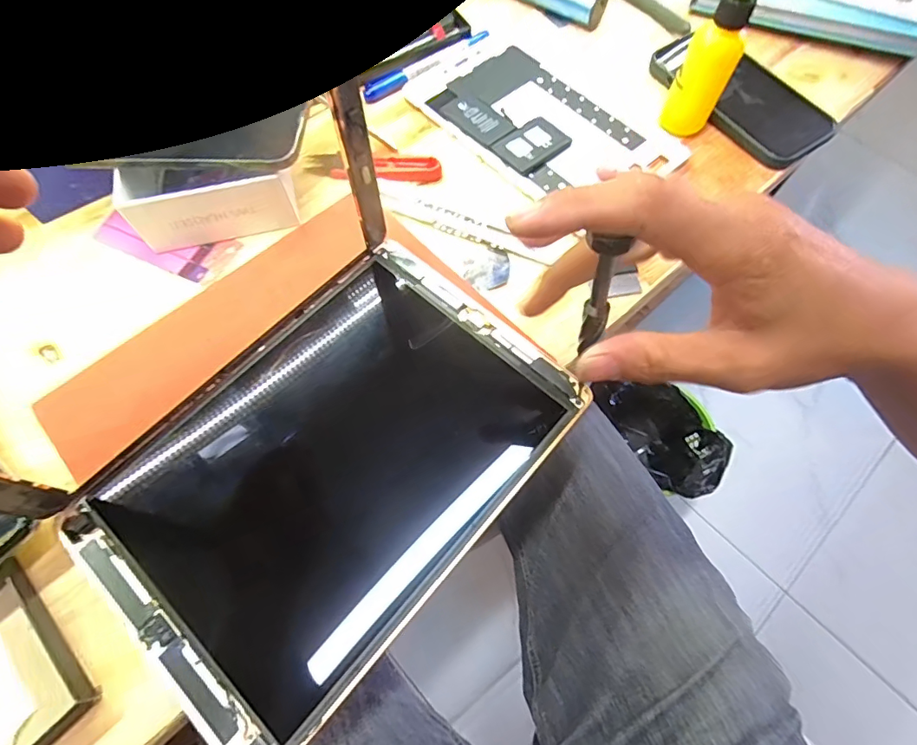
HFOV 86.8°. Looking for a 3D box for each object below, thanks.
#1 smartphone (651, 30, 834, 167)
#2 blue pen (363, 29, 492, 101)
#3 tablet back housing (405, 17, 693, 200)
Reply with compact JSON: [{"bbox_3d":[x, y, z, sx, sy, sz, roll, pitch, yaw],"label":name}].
[{"bbox_3d":[0.223,-0.223,0.386,0.073,0.011,0.145,-37,71,-15],"label":"smartphone"},{"bbox_3d":[-0.026,-0.253,0.399,0.119,0.007,0.015,-32,70,-14],"label":"blue pen"},{"bbox_3d":[0.066,-0.202,0.381,0.127,0.011,0.193,-40,71,-16],"label":"tablet back housing"}]

